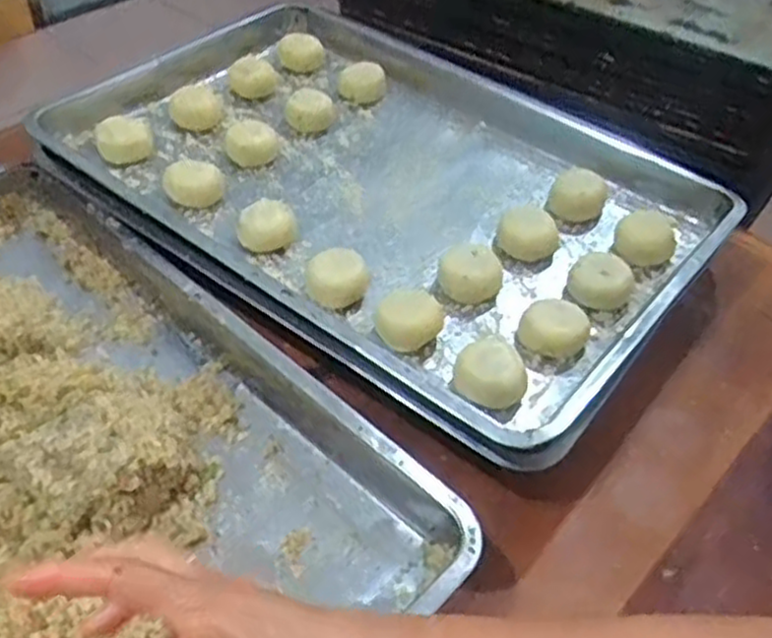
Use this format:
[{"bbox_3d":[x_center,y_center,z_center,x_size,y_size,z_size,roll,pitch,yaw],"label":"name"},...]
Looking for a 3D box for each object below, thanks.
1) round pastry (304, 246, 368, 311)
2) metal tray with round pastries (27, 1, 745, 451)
[{"bbox_3d":[-0.042,-0.031,0.643,0.052,0.043,0.051,1,45,-4],"label":"round pastry"},{"bbox_3d":[-0.011,-0.140,0.750,0.594,0.062,0.390,33,53,22],"label":"metal tray with round pastries"}]

